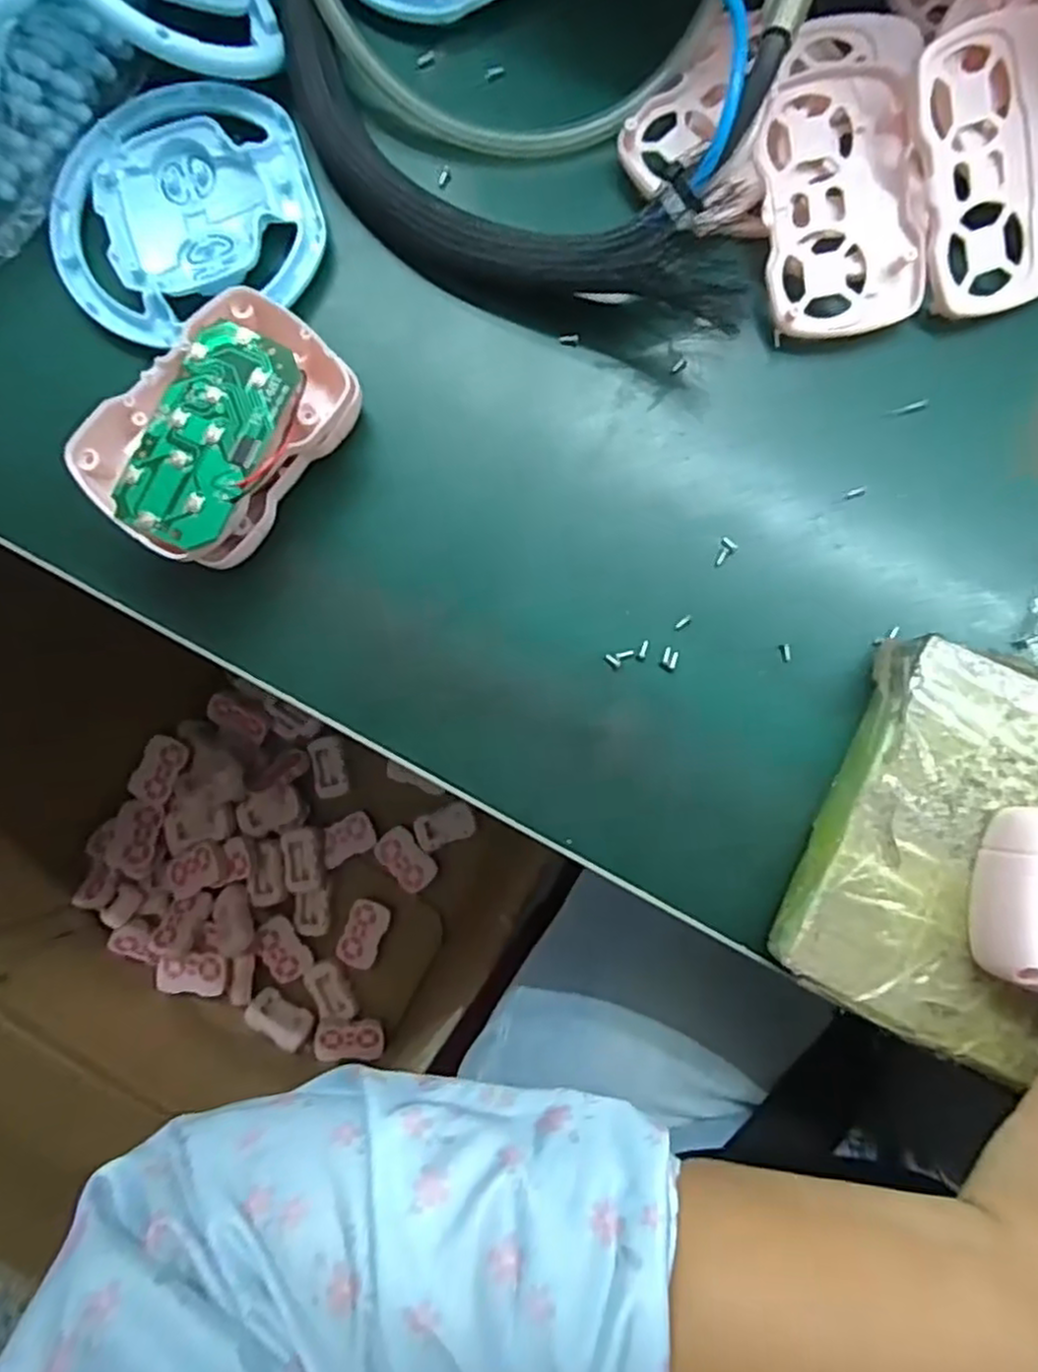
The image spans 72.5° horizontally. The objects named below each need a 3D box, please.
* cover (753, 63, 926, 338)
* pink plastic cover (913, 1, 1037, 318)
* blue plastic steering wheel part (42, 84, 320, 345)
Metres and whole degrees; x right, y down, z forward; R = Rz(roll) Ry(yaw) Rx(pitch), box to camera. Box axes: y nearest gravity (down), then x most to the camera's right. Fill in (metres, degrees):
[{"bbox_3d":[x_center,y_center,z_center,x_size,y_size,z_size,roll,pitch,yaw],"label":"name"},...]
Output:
[{"bbox_3d":[0.115,-0.174,0.256,0.054,0.014,0.087,-7,86,1],"label":"cover"},{"bbox_3d":[0.166,-0.179,0.248,0.054,0.011,0.087,-19,108,0],"label":"pink plastic cover"},{"bbox_3d":[-0.129,-0.184,0.272,0.099,0.016,0.098,-15,86,0],"label":"blue plastic steering wheel part"}]

